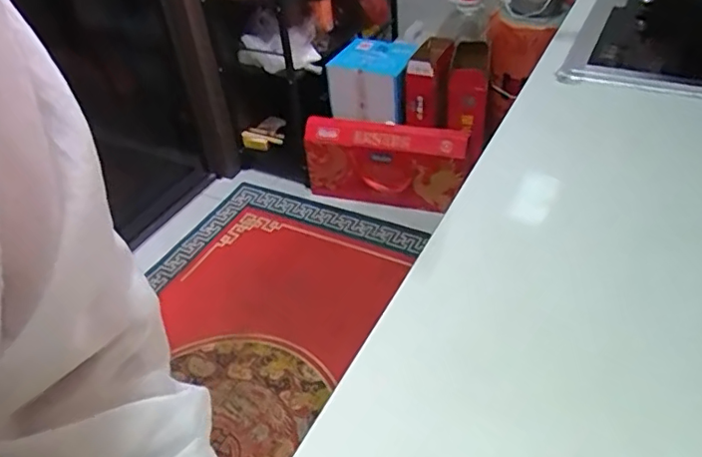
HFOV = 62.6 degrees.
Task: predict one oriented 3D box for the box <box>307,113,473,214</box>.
[{"bbox_3d":[0.104,-0.217,1.954,0.540,0.284,0.122,10,44,19],"label":"box"}]

